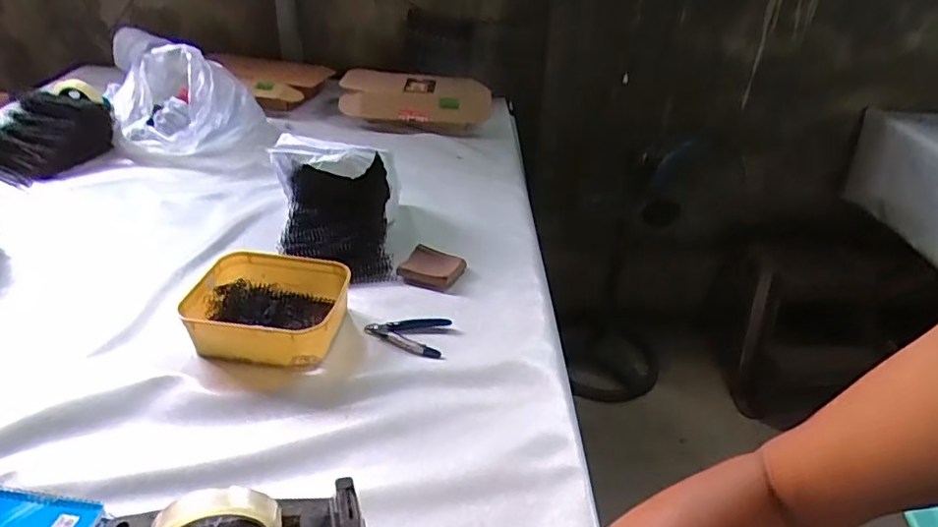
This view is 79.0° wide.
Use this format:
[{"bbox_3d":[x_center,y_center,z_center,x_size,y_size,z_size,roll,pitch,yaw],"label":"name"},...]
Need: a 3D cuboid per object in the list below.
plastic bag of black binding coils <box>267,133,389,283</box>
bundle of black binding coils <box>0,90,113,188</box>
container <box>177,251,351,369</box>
[{"bbox_3d":[-0.222,-0.101,0.951,0.192,0.132,0.256,-6,34,-13],"label":"plastic bag of black binding coils"},{"bbox_3d":[-0.869,-0.259,1.166,0.237,0.120,0.210,-17,38,-28],"label":"bundle of black binding coils"},{"bbox_3d":[-0.275,0.060,0.778,0.194,0.063,0.160,6,33,5],"label":"container"}]

